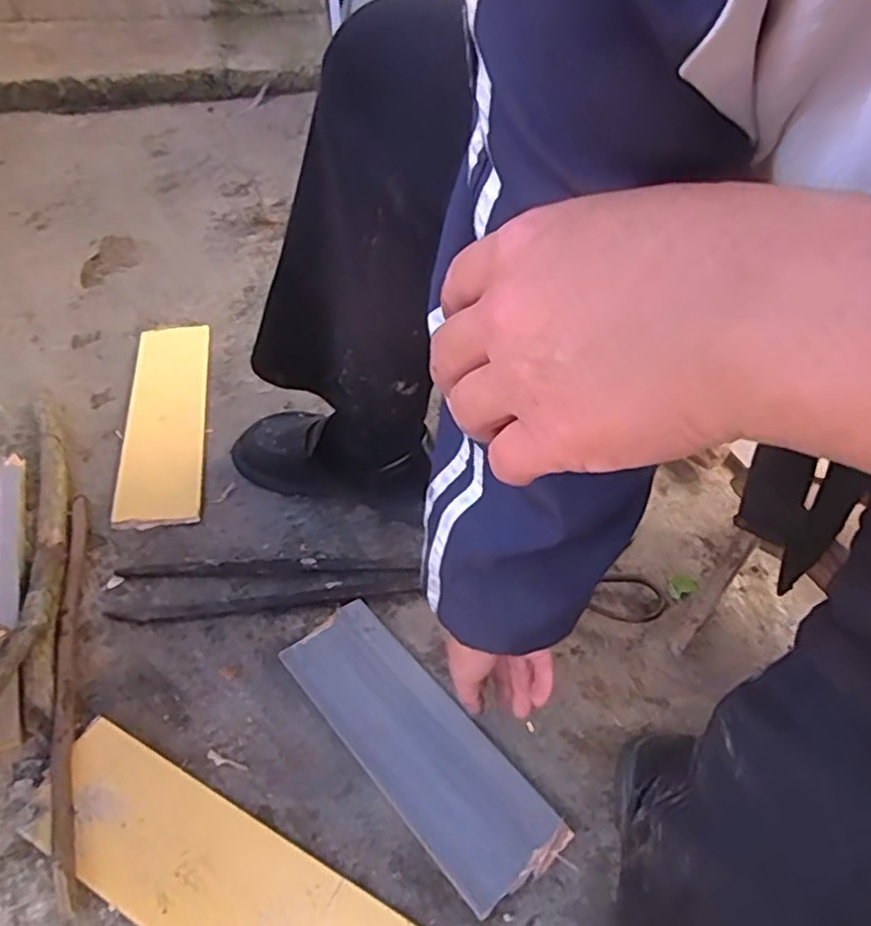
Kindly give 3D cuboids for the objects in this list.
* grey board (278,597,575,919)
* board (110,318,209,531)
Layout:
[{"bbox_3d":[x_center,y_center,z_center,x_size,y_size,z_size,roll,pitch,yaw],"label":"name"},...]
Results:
[{"bbox_3d":[-0.016,0.213,0.524,0.089,0.014,0.251,-33,56,-26],"label":"grey board"},{"bbox_3d":[-0.310,-0.063,0.771,0.083,0.018,0.321,-9,48,-7],"label":"board"}]

